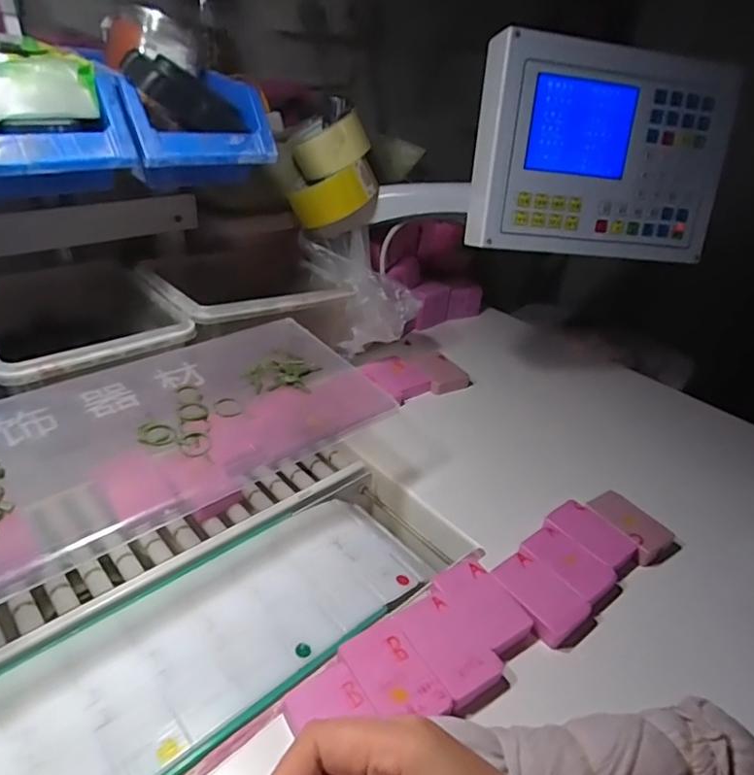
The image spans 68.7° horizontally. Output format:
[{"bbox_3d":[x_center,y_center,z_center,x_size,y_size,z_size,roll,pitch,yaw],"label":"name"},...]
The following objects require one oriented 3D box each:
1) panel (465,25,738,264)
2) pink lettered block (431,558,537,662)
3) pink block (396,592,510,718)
[{"bbox_3d":[0.217,-0.220,0.528,0.241,0.183,0.045,3,20,-9],"label":"panel"},{"bbox_3d":[0.079,0.168,0.417,0.046,0.026,0.071,-17,39,-33],"label":"pink lettered block"},{"bbox_3d":[0.048,0.186,0.383,0.049,0.027,0.076,-21,41,-37],"label":"pink block"}]

